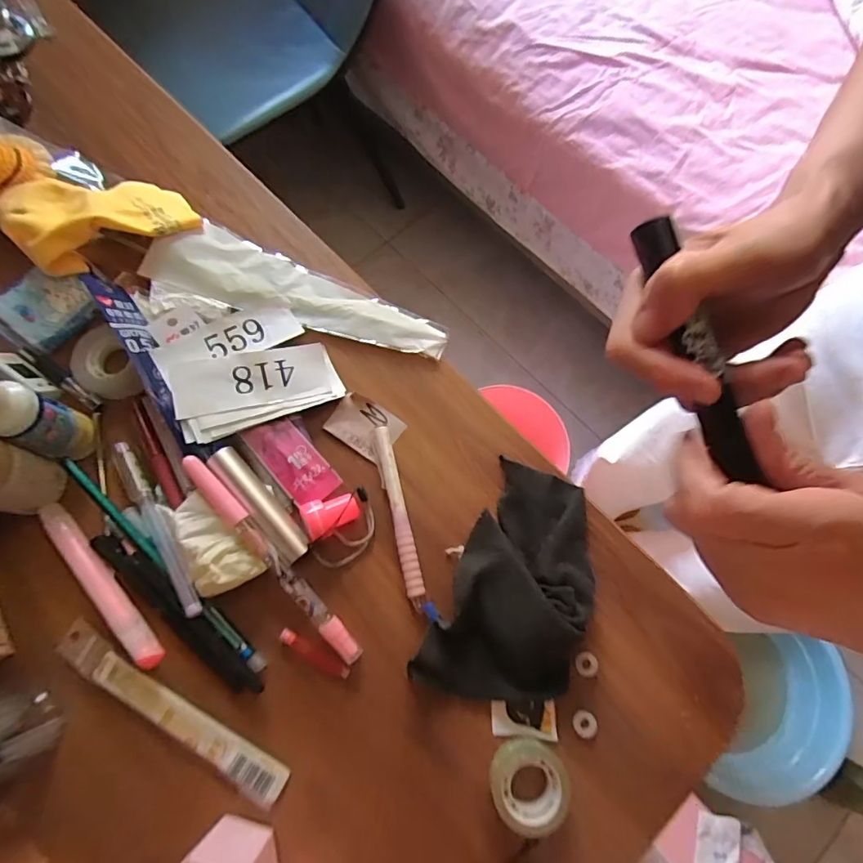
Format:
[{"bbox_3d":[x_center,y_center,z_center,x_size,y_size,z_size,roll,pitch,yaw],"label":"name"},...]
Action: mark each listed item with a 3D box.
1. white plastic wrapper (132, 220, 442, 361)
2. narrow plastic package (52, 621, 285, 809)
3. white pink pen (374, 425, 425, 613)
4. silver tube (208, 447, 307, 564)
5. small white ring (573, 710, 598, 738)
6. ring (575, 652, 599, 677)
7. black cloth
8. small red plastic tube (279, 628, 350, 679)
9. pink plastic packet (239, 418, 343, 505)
[{"bbox_3d":[-0.105,-0.110,0.404,0.238,0.017,0.062,21,74,5],"label":"white plastic wrapper"},{"bbox_3d":[-0.169,0.178,0.324,0.174,0.008,0.025,30,75,8],"label":"narrow plastic package"},{"bbox_3d":[-0.022,0.059,0.359,0.012,0.010,0.129,-12,74,-5],"label":"white pink pen"},{"bbox_3d":[-0.118,0.049,0.345,0.017,0.016,0.090,-38,78,-11],"label":"silver tube"},{"bbox_3d":[0.099,0.189,0.326,0.016,0.004,0.015,0,74,-1],"label":"small white ring"},{"bbox_3d":[0.104,0.154,0.336,0.015,0.004,0.015,0,74,-1],"label":"ring"},{"bbox_3d":[0.059,0.100,0.335,0.088,0.033,0.157,21,74,5],"label":"black cloth"},{"bbox_3d":[-0.079,0.148,0.338,0.052,0.007,0.012,29,75,7],"label":"small red plastic tube"},{"bbox_3d":[-0.101,0.020,0.365,0.035,0.009,0.070,-40,78,-12],"label":"pink plastic packet"}]

